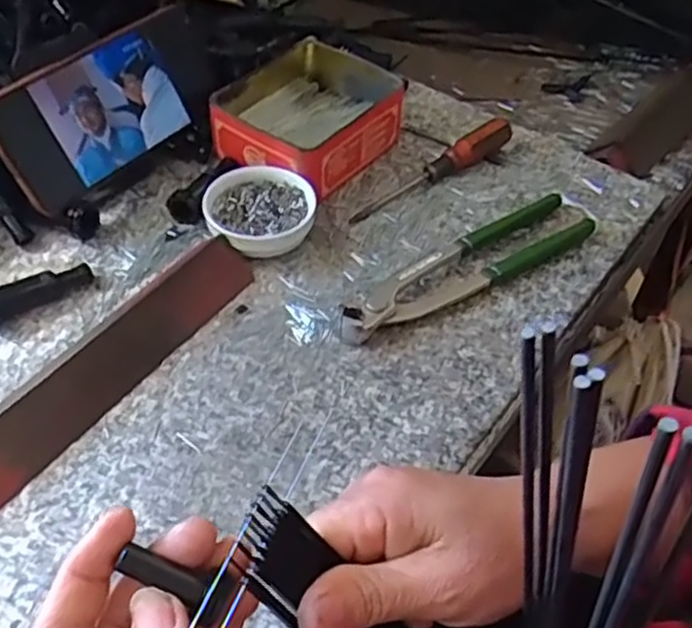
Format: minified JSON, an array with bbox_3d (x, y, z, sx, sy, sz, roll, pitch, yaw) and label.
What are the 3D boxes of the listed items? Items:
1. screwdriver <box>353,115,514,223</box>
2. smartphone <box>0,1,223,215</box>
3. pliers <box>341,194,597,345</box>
[{"bbox_3d":[0.064,-0.105,0.520,0.149,0.024,0.018,-31,57,-26],"label":"screwdriver"},{"bbox_3d":[-0.154,-0.142,0.478,0.009,0.077,0.170,8,44,42],"label":"smartphone"},{"bbox_3d":[0.076,-0.035,0.463,0.195,0.017,0.048,-27,55,-24],"label":"pliers"}]

